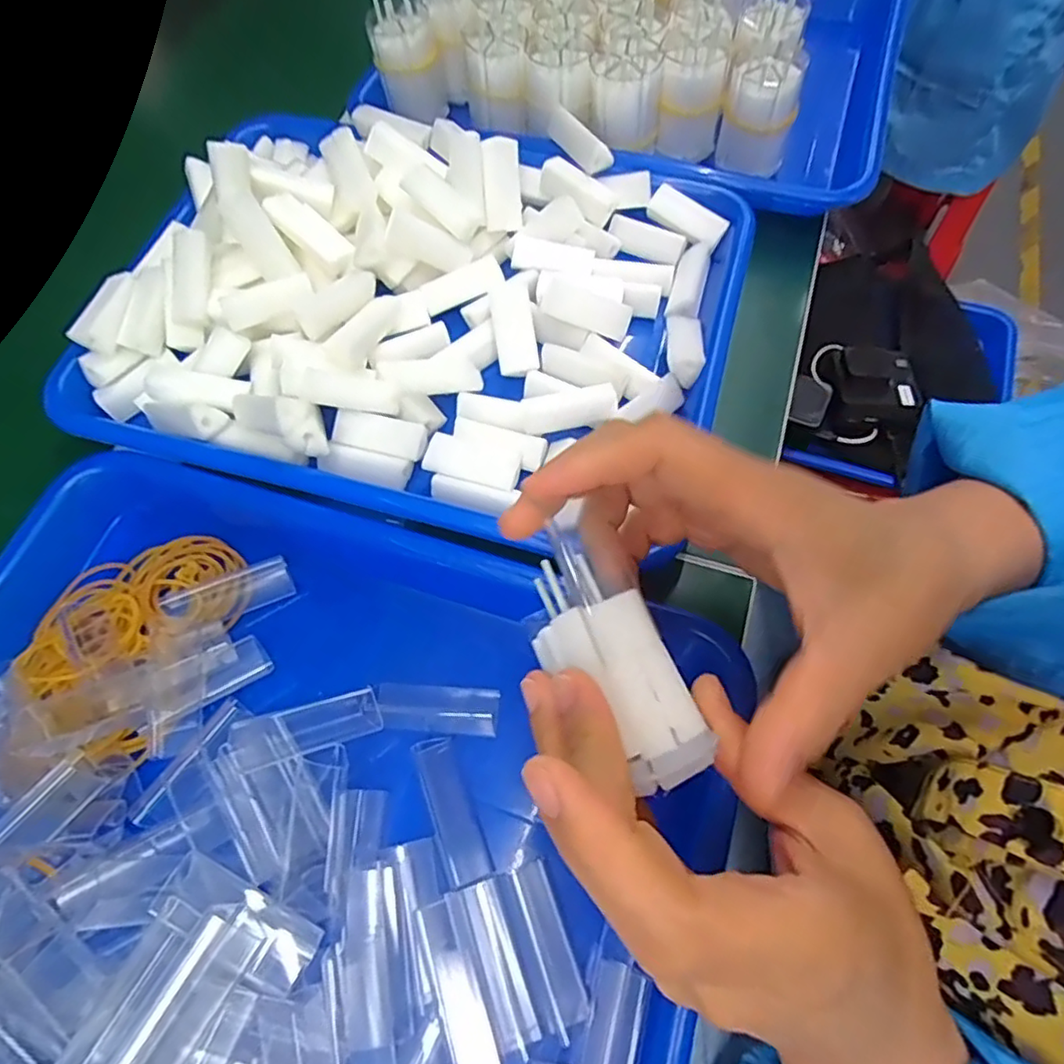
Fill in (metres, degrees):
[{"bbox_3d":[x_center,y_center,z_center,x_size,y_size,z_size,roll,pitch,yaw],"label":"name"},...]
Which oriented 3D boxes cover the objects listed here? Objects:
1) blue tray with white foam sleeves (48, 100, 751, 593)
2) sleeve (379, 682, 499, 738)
[{"bbox_3d":[-0.056,-0.133,0.327,0.309,0.064,0.250,13,67,10],"label":"blue tray with white foam sleeves"},{"bbox_3d":[-0.040,0.075,0.266,0.049,0.005,0.019,3,66,5],"label":"sleeve"}]

